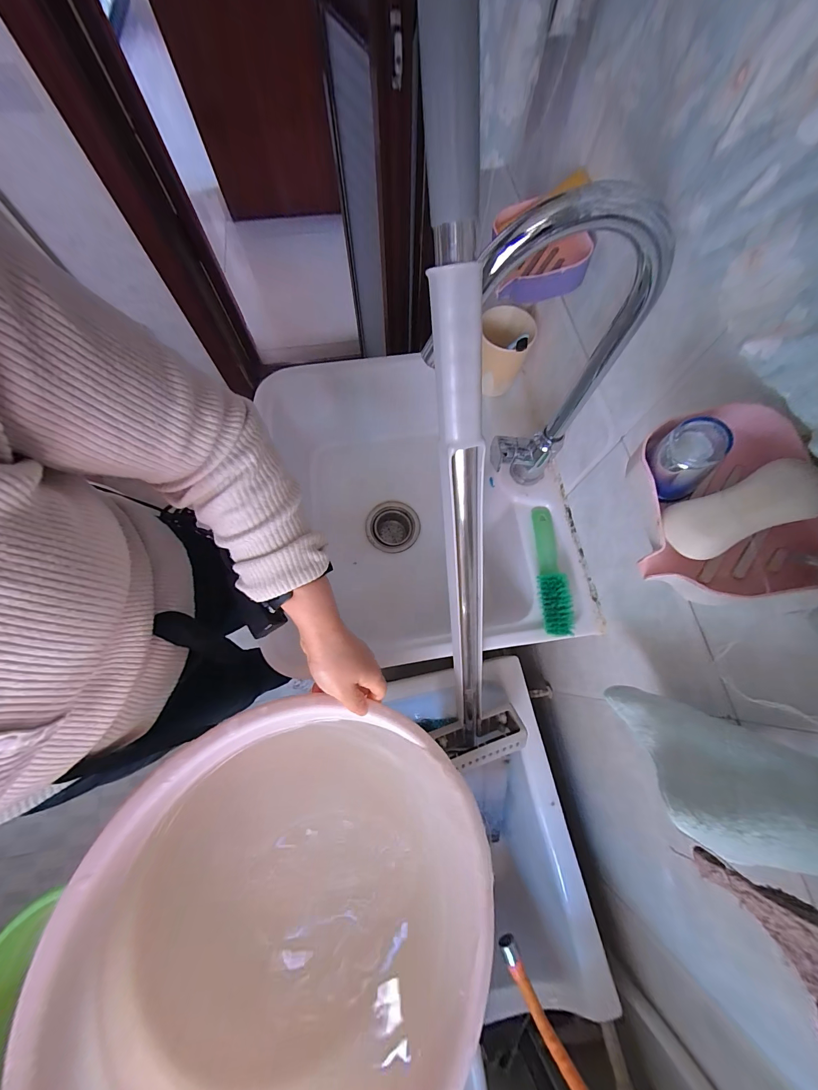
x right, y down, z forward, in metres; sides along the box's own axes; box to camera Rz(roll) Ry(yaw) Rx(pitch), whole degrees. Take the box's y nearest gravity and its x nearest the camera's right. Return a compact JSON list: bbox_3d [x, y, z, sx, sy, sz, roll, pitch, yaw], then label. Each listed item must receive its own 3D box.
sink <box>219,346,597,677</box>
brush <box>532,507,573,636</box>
[{"bbox_3d":[0.010,-0.065,0.633,0.452,0.199,0.504,-6,71,-2],"label":"sink"},{"bbox_3d":[0.199,0.031,0.501,0.043,0.025,0.189,-4,71,-1],"label":"brush"}]

